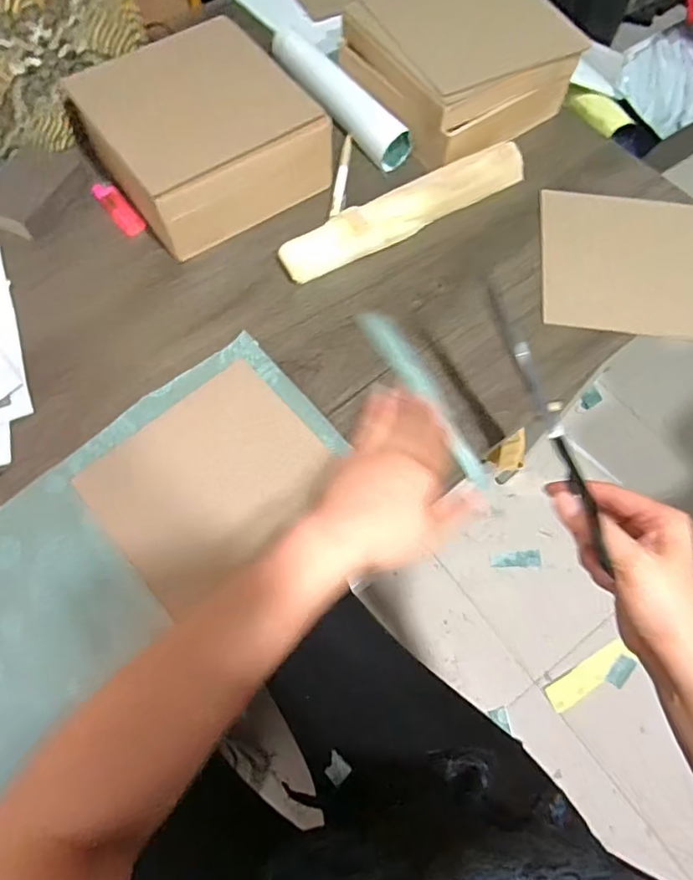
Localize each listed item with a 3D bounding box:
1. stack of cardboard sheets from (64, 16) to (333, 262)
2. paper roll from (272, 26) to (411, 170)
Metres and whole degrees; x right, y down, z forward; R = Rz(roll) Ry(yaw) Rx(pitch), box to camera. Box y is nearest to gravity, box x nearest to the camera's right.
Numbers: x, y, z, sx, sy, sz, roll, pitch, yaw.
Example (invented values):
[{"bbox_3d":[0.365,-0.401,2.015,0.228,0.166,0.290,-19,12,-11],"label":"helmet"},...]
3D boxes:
[{"bbox_3d":[-0.140,-0.307,0.568,0.185,0.095,0.174,-32,71,-14],"label":"stack of cardboard sheets"},{"bbox_3d":[-0.011,-0.391,0.635,0.033,0.037,0.215,-35,72,-16],"label":"paper roll"}]

